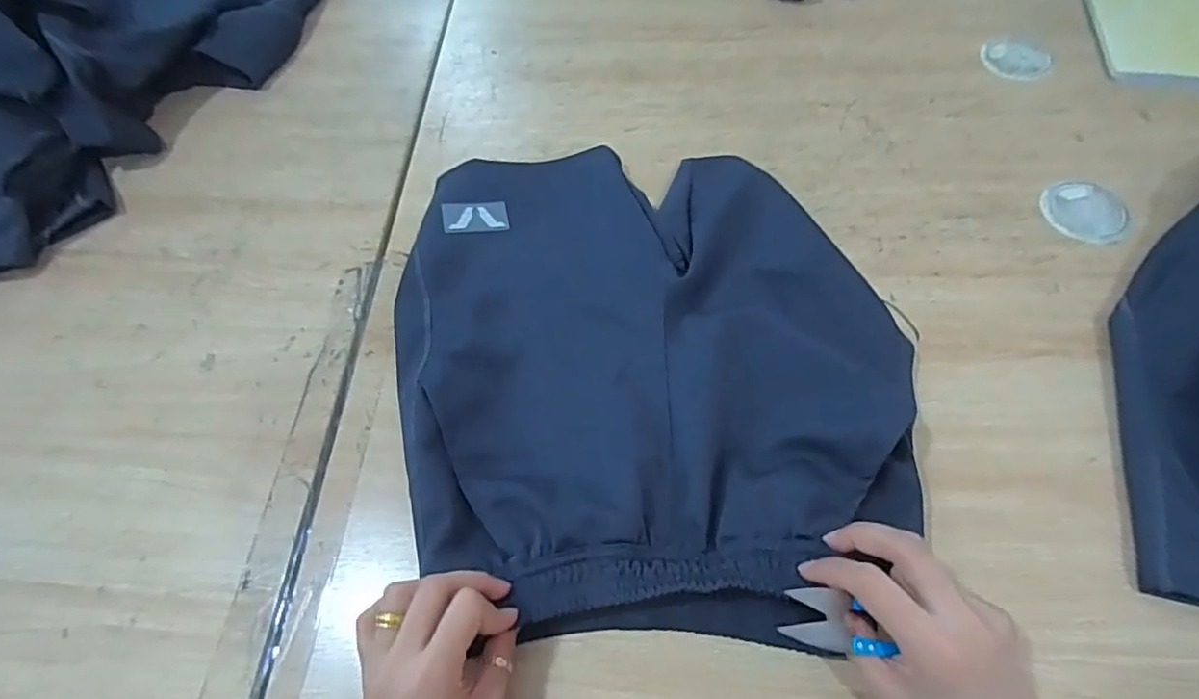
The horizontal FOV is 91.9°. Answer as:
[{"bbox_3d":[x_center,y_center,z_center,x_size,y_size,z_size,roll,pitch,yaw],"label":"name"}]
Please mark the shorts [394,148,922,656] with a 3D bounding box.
[{"bbox_3d":[0.026,0.002,0.424,0.360,0.035,0.370,0,62,3],"label":"shorts"}]

